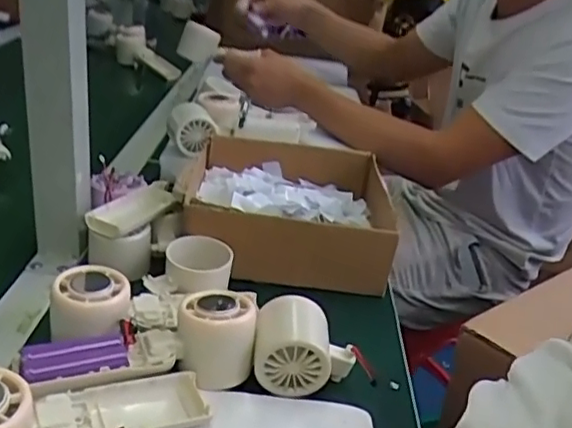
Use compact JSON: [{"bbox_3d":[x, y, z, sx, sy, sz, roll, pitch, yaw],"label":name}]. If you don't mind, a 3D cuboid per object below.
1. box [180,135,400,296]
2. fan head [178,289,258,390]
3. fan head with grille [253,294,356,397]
[{"bbox_3d":[0.000,-0.012,0.654,0.234,0.069,0.215,8,26,0],"label":"box"},{"bbox_3d":[-0.051,0.089,0.450,0.054,0.057,0.047,4,26,-8],"label":"fan head"},{"bbox_3d":[0.014,0.097,0.458,0.073,0.049,0.051,8,26,0],"label":"fan head with grille"}]

